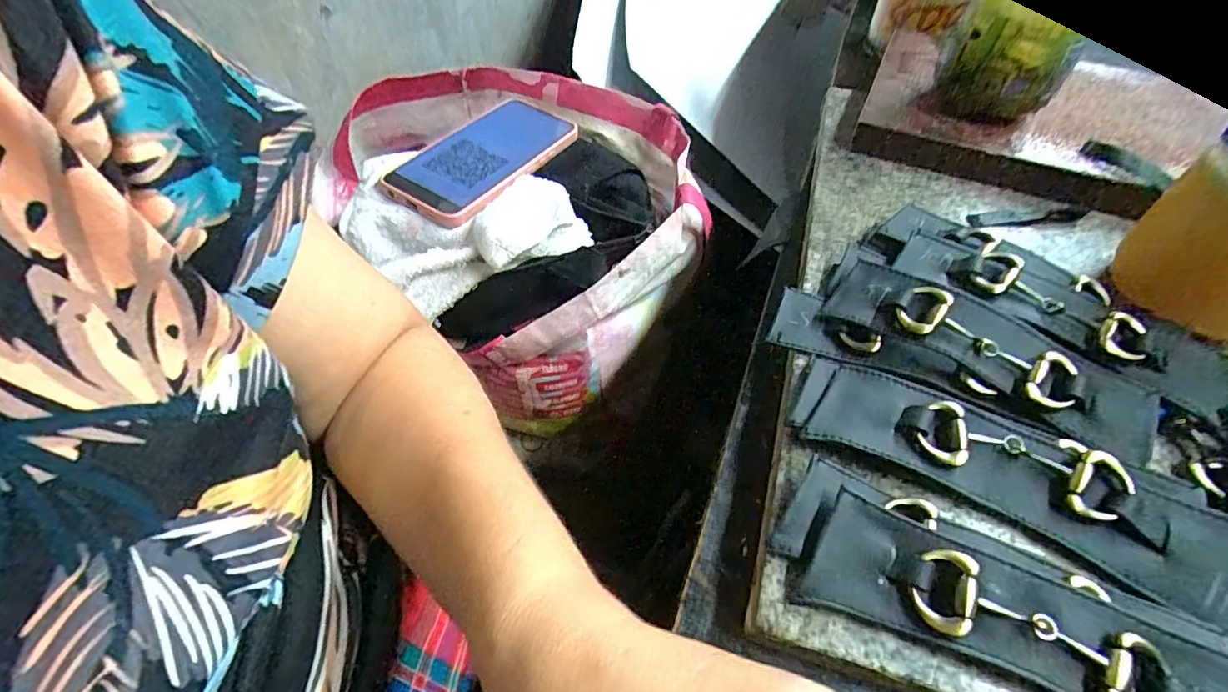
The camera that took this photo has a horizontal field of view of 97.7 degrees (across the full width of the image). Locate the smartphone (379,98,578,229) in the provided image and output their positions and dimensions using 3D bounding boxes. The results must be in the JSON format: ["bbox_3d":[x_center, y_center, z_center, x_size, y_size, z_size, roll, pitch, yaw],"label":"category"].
[{"bbox_3d":[-0.105,-0.159,0.443,0.085,0.013,0.170,26,55,20],"label":"smartphone"}]

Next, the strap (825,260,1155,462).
[{"bbox_3d":[0.162,-0.001,0.234,0.130,0.013,0.040,35,58,25],"label":"strap"}]

